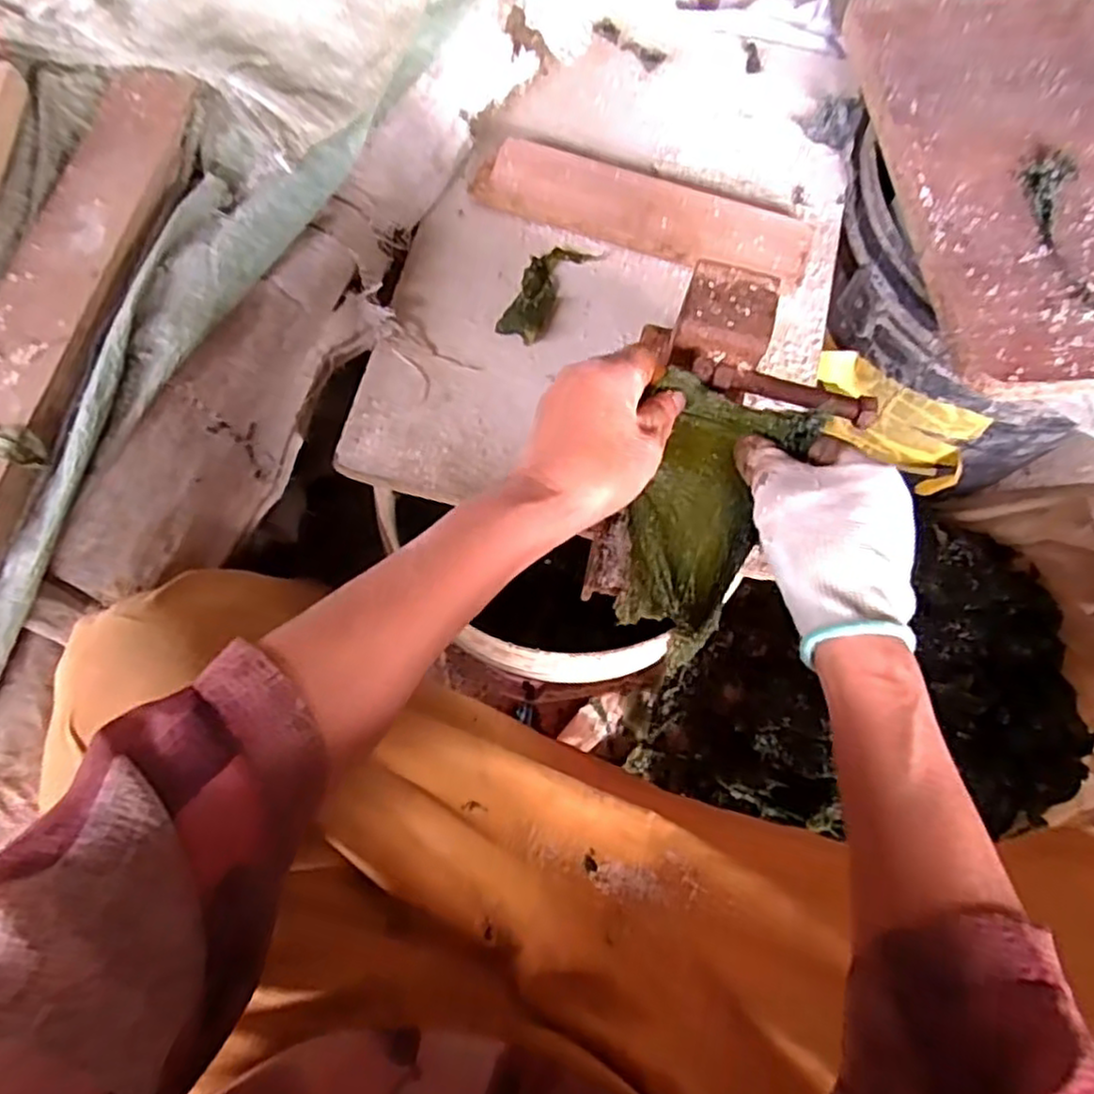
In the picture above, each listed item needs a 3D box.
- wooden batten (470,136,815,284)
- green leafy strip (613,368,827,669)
[{"bbox_3d":[0.077,-0.267,0.575,0.262,0.023,0.063,18,73,4],"label":"wooden batten"},{"bbox_3d":[0.091,-0.009,0.434,0.080,0.023,0.168,14,111,3],"label":"green leafy strip"}]

